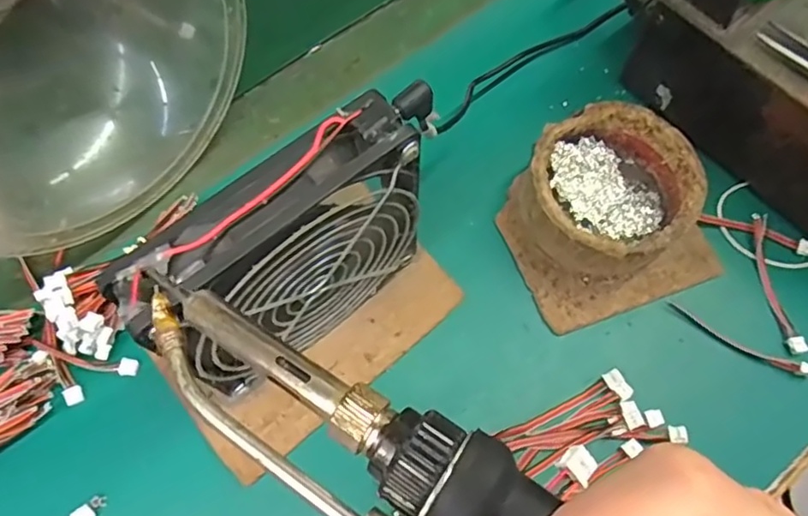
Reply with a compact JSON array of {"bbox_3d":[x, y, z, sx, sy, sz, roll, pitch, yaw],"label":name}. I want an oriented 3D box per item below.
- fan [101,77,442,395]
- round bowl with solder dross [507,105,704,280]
[{"bbox_3d":[-0.041,0.002,0.255,0.127,0.130,0.032,-40,75,-14],"label":"fan"},{"bbox_3d":[0.106,-0.034,0.315,0.081,0.042,0.083,0,70,0],"label":"round bowl with solder dross"}]

